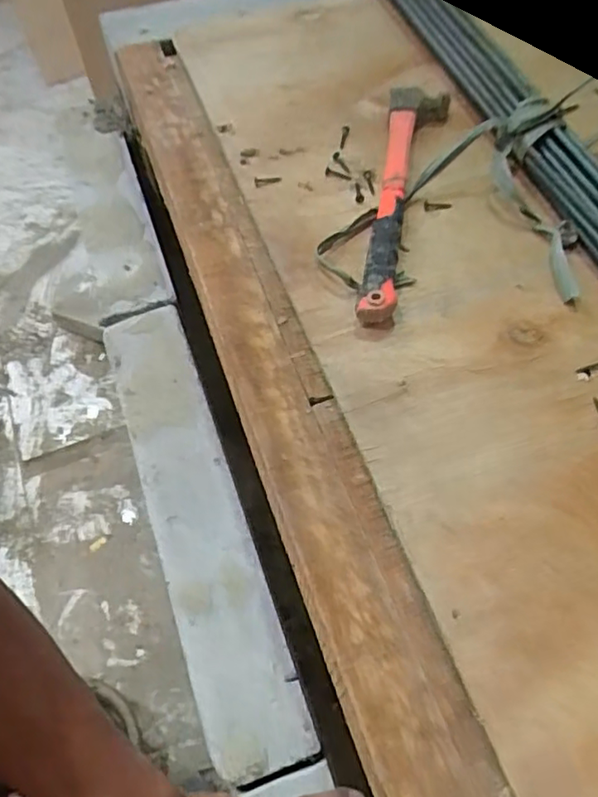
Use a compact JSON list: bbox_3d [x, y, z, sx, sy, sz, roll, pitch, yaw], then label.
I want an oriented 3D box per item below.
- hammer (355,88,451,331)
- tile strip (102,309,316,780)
[{"bbox_3d":[0.081,-0.168,0.496,0.047,0.026,0.256,12,63,8],"label":"hammer"},{"bbox_3d":[-0.086,0.087,0.495,0.076,0.016,0.394,-18,63,-8],"label":"tile strip"}]

